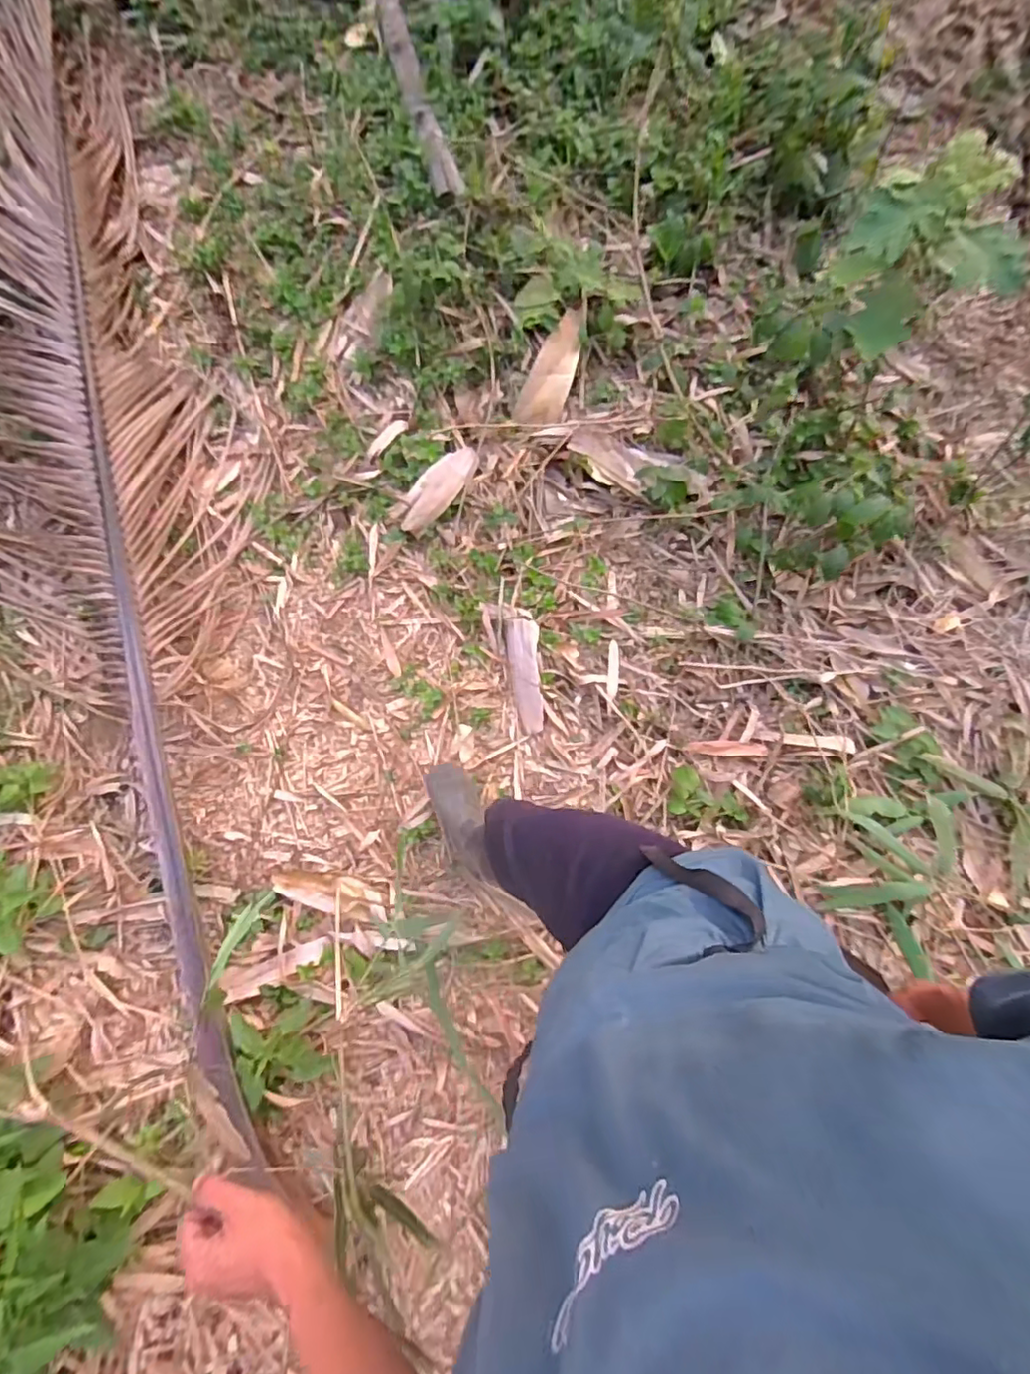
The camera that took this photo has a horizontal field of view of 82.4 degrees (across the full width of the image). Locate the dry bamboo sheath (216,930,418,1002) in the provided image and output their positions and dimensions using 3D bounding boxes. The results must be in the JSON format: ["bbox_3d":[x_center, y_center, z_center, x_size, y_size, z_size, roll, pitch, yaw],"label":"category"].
[{"bbox_3d":[-0.435,0.600,1.299,0.412,0.033,0.075,-15,77,-3],"label":"dry bamboo sheath"}]

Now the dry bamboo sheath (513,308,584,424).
[{"bbox_3d":[0.108,-0.869,1.619,0.124,0.037,0.328,22,90,5],"label":"dry bamboo sheath"}]

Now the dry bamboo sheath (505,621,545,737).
[{"bbox_3d":[0.023,-0.035,1.422,0.079,0.055,0.280,-3,77,0],"label":"dry bamboo sheath"}]

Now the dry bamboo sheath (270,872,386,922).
[{"bbox_3d":[-0.419,0.466,1.338,0.266,0.016,0.081,15,77,4],"label":"dry bamboo sheath"}]

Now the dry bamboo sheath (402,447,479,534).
[{"bbox_3d":[-0.202,-0.531,1.566,0.093,0.049,0.285,36,79,8],"label":"dry bamboo sheath"}]

